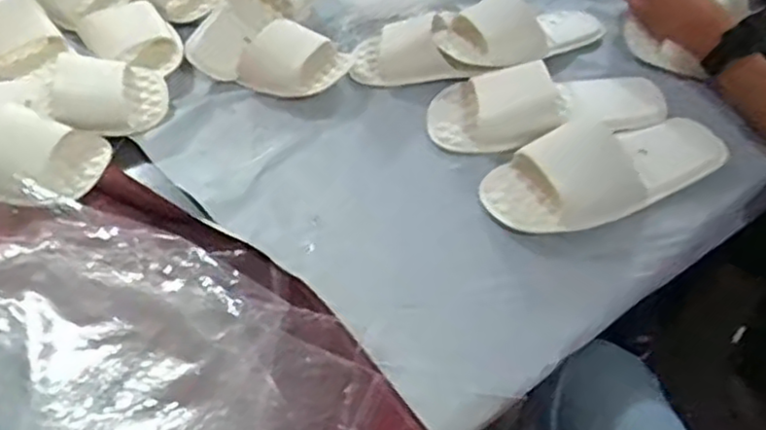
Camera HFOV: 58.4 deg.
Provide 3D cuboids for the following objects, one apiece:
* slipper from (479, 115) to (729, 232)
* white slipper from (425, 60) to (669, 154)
[{"bbox_3d":[0.244,-0.060,0.733,0.275,0.053,0.114,-20,52,-15],"label":"slipper"},{"bbox_3d":[0.192,-0.131,0.798,0.278,0.056,0.092,-3,50,-1],"label":"white slipper"}]

